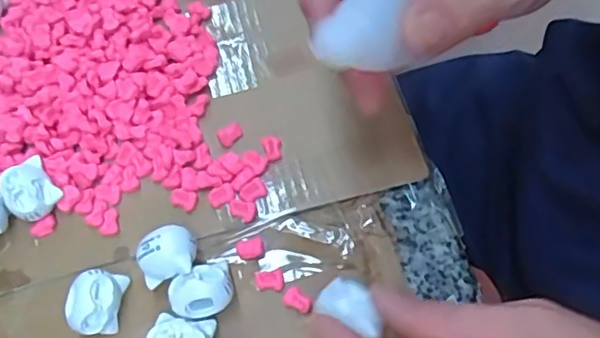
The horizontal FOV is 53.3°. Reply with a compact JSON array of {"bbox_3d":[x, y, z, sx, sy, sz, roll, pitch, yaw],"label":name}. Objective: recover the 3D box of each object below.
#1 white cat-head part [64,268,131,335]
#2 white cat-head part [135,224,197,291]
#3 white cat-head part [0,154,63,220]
[{"bbox_3d":[-0.085,0.056,0.249,0.021,0.020,0.025,6,66,1],"label":"white cat-head part"},{"bbox_3d":[-0.055,0.037,0.252,0.024,0.021,0.021,-12,67,-7],"label":"white cat-head part"},{"bbox_3d":[-0.120,0.010,0.265,0.021,0.015,0.026,-36,72,-16],"label":"white cat-head part"}]

